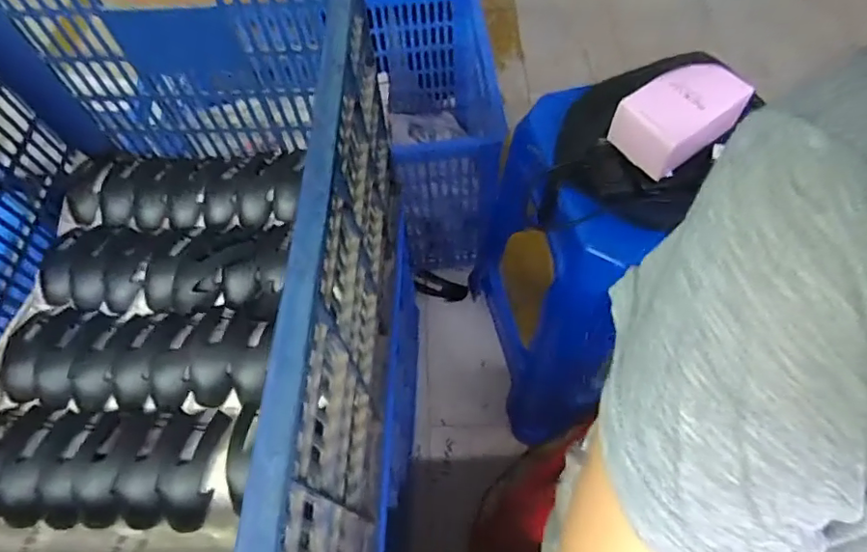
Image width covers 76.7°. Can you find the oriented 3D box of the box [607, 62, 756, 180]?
[{"bbox_3d":[0.283,-0.183,0.631,0.132,0.067,0.089,-33,64,-16],"label":"box"}]

